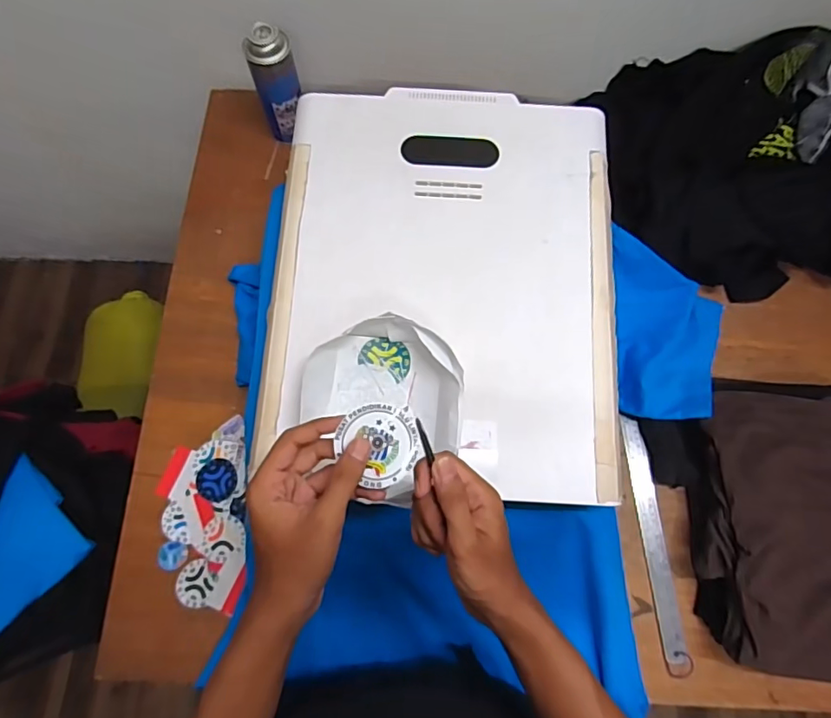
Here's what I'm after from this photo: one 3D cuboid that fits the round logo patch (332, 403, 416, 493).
[{"bbox_3d":[-0.028,0.065,0.395,0.060,0.004,0.061,0,92,-5],"label":"round logo patch"}]

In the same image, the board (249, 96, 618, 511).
[{"bbox_3d":[0.035,-0.102,0.609,0.397,0.026,0.492,4,74,-1],"label":"board"}]

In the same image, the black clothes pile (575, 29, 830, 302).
[{"bbox_3d":[0.582,-0.295,0.763,0.539,0.152,0.353,1,74,-2],"label":"black clothes pile"}]

